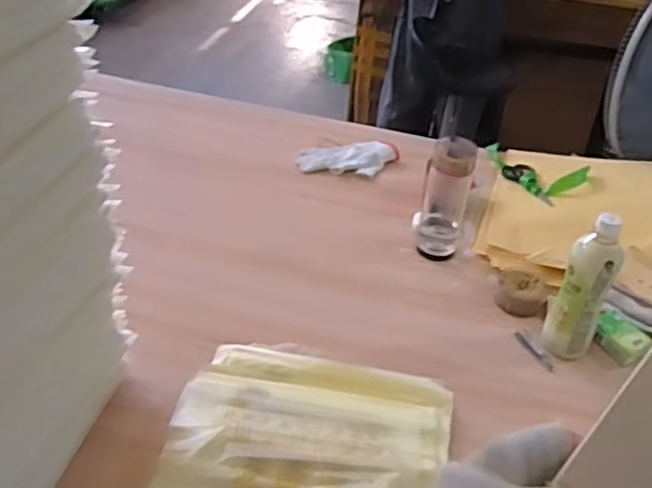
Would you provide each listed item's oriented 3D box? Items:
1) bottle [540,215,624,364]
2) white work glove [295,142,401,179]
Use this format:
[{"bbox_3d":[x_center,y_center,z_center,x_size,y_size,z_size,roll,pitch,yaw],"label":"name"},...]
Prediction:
[{"bbox_3d":[0.338,0.067,0.897,0.064,0.201,0.069,21,39,20],"label":"bottle"},{"bbox_3d":[0.047,-0.169,1.347,0.200,0.026,0.104,-4,37,-12],"label":"white work glove"}]

